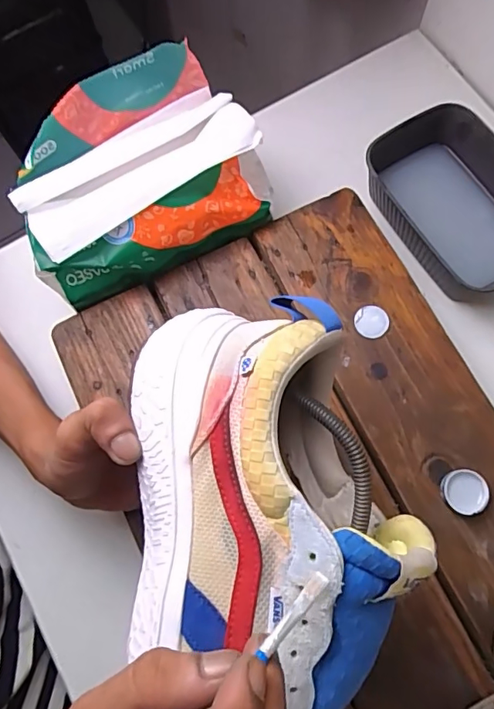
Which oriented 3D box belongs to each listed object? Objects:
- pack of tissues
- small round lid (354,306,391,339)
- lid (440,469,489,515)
[{"bbox_3d":[-0.087,-0.139,0.396,0.194,0.078,0.133,-28,76,-5],"label":"pack of tissues"},{"bbox_3d":[0.099,-0.026,0.393,0.026,0.004,0.027,-1,75,2],"label":"small round lid"},{"bbox_3d":[0.155,0.098,0.354,0.029,0.013,0.030,-1,75,2],"label":"lid"}]

